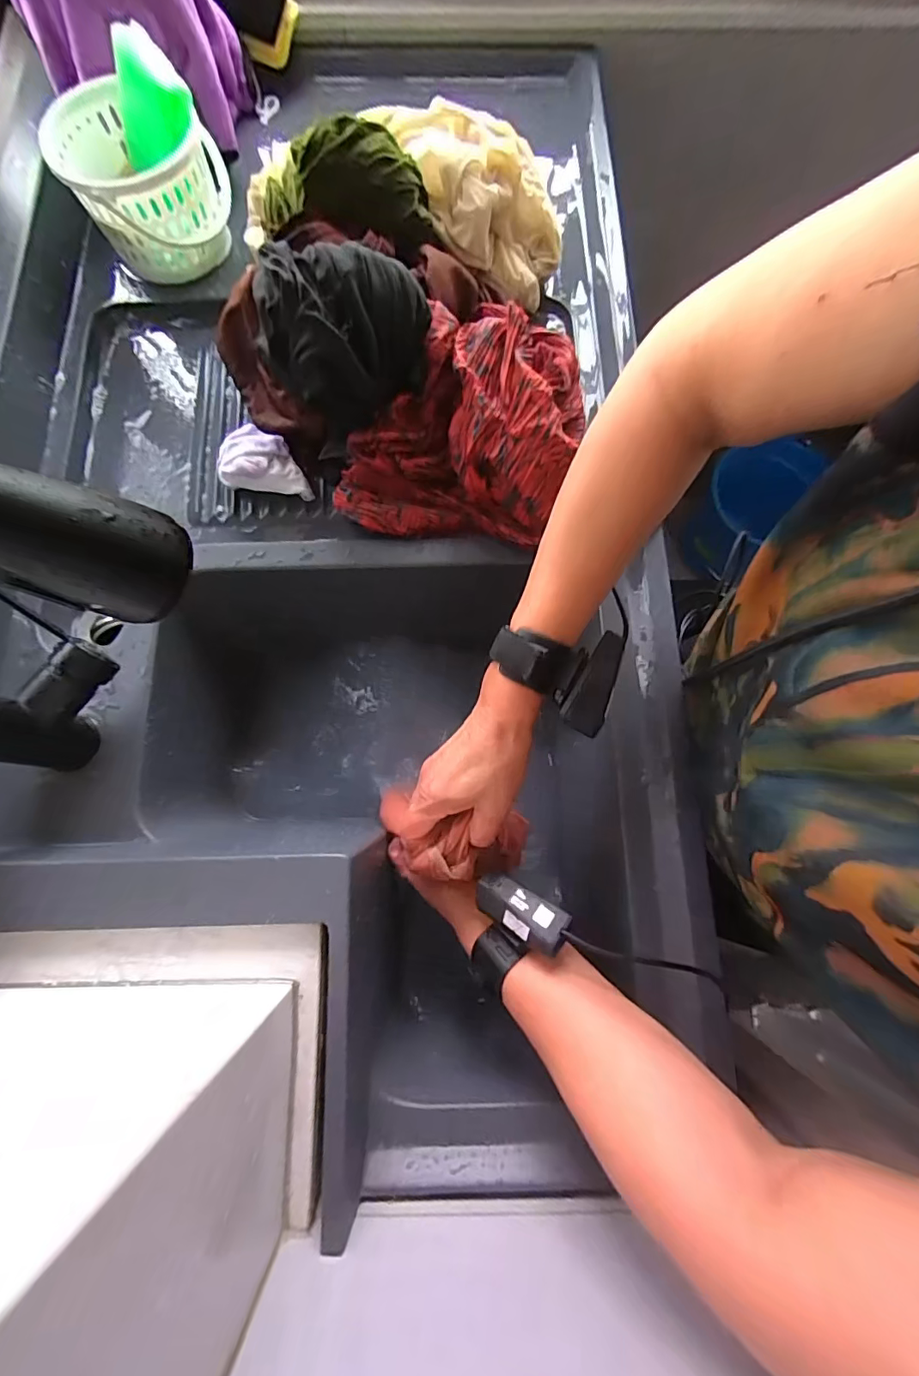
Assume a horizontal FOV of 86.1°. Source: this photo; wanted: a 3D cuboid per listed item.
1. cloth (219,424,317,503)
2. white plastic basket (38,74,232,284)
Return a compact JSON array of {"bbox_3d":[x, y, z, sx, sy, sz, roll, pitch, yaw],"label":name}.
[{"bbox_3d":[-0.181,-0.213,0.467,0.082,0.046,0.050,7,76,0],"label":"cloth"},{"bbox_3d":[-0.302,-0.493,0.485,0.140,0.092,0.132,0,76,-2],"label":"white plastic basket"}]

